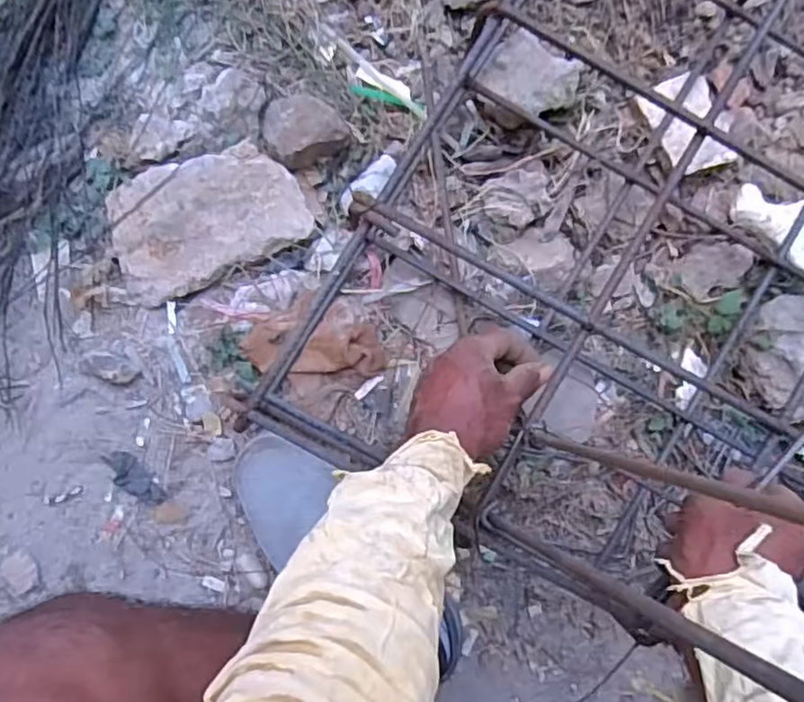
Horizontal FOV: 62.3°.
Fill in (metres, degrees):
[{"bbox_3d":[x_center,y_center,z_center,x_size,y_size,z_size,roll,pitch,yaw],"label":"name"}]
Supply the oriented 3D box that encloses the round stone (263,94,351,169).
[{"bbox_3d":[-0.098,-0.220,0.646,0.075,0.029,0.067,-35,92,-10],"label":"round stone"}]

